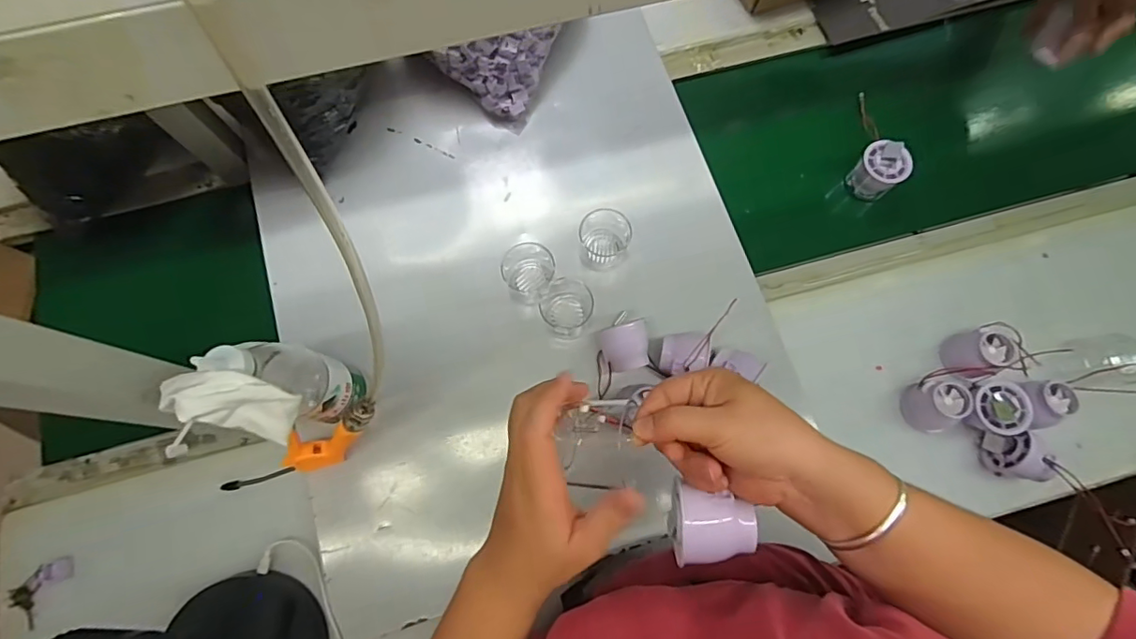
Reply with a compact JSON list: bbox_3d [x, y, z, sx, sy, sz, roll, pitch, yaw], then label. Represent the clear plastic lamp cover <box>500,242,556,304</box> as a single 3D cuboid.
[{"bbox_3d":[-0.049,-0.054,0.621,0.063,0.042,0.067,15,76,4],"label":"clear plastic lamp cover"}]

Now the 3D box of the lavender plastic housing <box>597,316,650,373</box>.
[{"bbox_3d":[0.063,0.031,0.590,0.048,0.032,0.050,-11,76,-3],"label":"lavender plastic housing"}]

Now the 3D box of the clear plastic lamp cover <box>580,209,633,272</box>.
[{"bbox_3d":[0.044,-0.094,0.629,0.059,0.046,0.059,4,76,1],"label":"clear plastic lamp cover"}]

